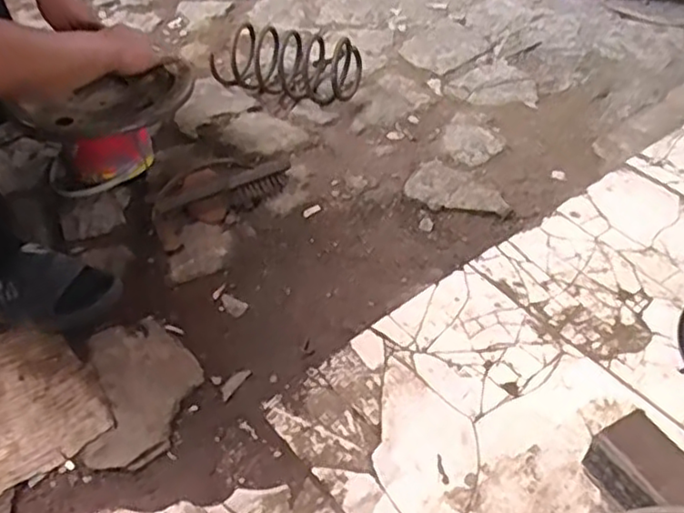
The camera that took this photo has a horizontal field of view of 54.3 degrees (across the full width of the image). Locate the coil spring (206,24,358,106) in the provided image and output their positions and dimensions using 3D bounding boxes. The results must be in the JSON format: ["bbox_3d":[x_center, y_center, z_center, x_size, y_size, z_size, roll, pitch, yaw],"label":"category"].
[{"bbox_3d":[-0.120,-0.415,1.431,0.324,0.110,0.113,11,48,14],"label":"coil spring"}]

